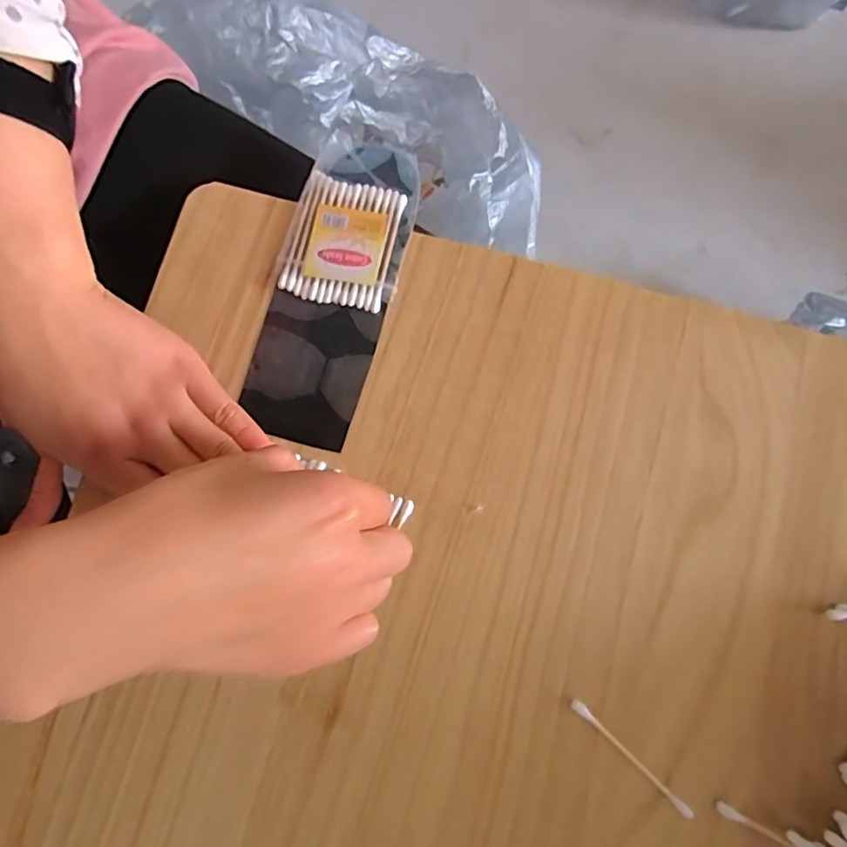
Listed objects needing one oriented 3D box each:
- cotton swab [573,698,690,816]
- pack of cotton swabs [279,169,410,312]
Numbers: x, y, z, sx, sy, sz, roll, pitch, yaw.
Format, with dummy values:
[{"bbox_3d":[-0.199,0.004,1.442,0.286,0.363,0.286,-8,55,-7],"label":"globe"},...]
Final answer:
[{"bbox_3d":[0.097,0.156,0.242,0.070,0.004,0.005,43,83,7],"label":"cotton swab"},{"bbox_3d":[-0.045,-0.100,0.286,0.056,0.006,0.071,12,80,2],"label":"pack of cotton swabs"}]

